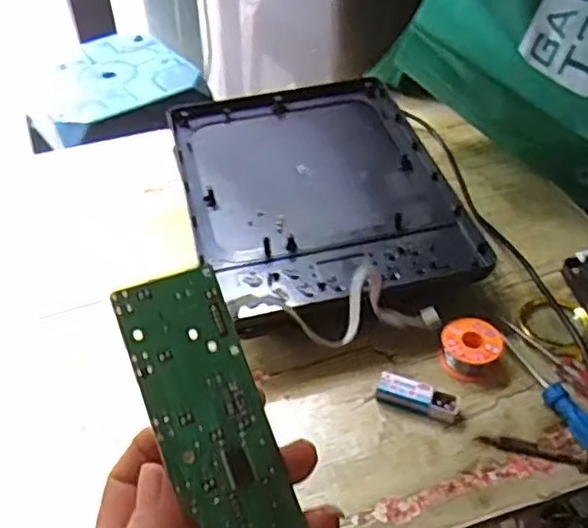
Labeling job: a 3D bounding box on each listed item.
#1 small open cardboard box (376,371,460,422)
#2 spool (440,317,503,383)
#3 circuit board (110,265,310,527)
[{"bbox_3d":[0.110,0.118,0.584,0.071,0.022,0.023,16,47,16],"label":"small open cardboard box"},{"bbox_3d":[0.167,0.079,0.616,0.054,0.029,0.049,-7,45,-7],"label":"spool"},{"bbox_3d":[-0.020,0.101,0.269,0.045,0.004,0.204,-18,78,-17],"label":"circuit board"}]

